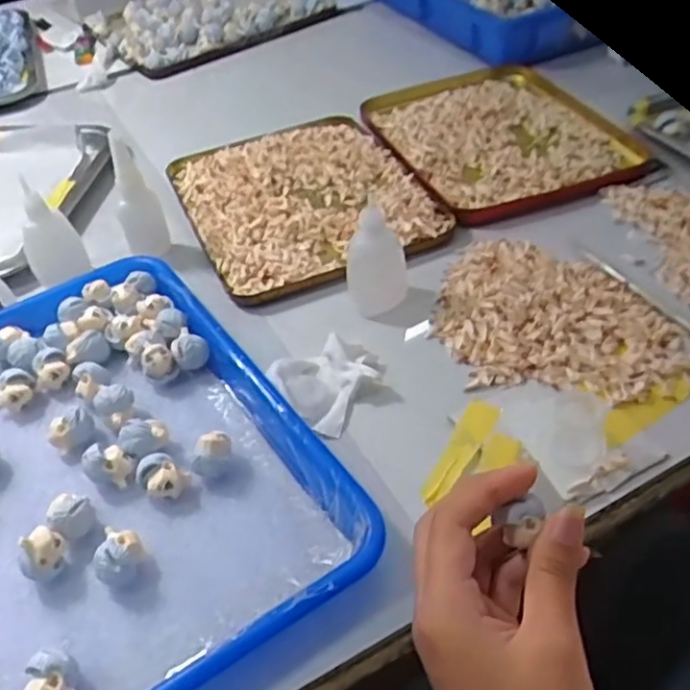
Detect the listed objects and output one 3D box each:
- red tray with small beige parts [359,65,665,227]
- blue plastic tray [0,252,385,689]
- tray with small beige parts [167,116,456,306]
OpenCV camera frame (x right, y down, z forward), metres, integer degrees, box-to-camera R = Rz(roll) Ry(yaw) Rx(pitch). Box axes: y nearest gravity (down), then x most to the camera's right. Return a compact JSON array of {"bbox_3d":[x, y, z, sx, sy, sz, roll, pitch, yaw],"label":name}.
[{"bbox_3d":[0.148,-0.210,0.684,0.211,0.018,0.250,-15,44,-9],"label":"red tray with small beige parts"},{"bbox_3d":[-0.165,0.065,0.422,0.249,0.032,0.344,-27,47,-20],"label":"blue plastic tray"},{"bbox_3d":[-0.039,-0.135,0.628,0.198,0.025,0.242,-19,45,-14],"label":"tray with small beige parts"}]

